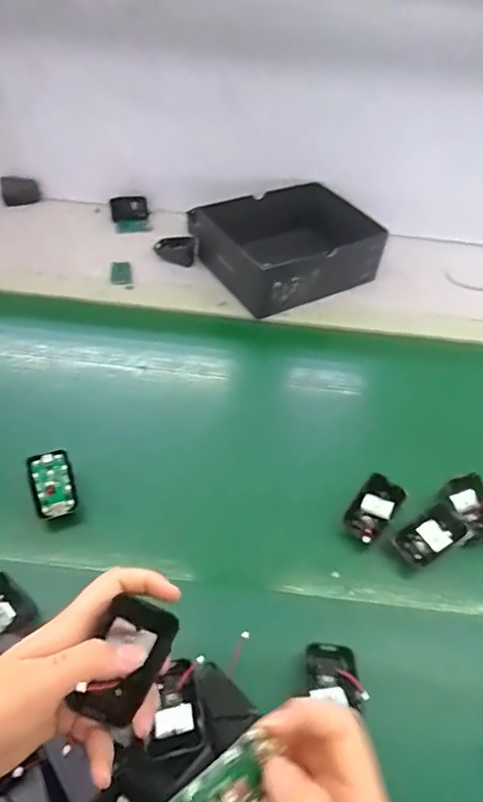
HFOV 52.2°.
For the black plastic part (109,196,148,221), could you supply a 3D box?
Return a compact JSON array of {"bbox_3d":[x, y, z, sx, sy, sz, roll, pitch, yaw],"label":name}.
[{"bbox_3d":[-0.204,-0.353,0.899,0.065,0.039,0.023,-5,49,-10],"label":"black plastic part"}]

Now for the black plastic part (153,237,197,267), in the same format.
[{"bbox_3d":[-0.108,-0.252,0.818,0.068,0.032,0.039,11,49,5],"label":"black plastic part"}]

